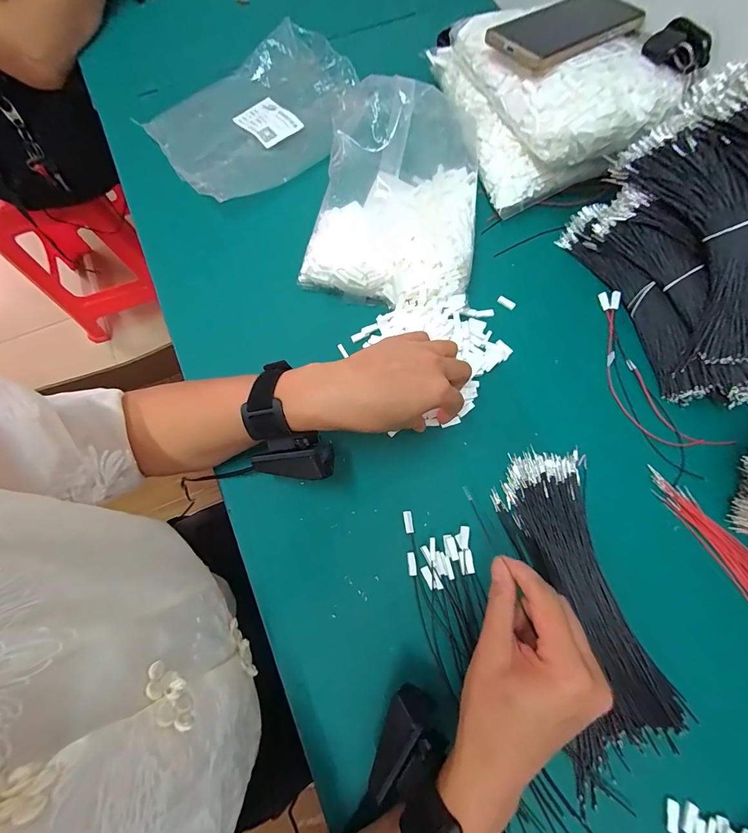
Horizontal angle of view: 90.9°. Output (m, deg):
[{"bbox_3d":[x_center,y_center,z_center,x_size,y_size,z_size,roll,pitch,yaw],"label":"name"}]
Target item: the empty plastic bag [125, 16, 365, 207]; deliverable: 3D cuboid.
[{"bbox_3d":[-0.139,-0.382,0.466,0.268,0.030,0.178,-43,79,-12],"label":"empty plastic bag"}]

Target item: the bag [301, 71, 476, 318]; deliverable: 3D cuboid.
[{"bbox_3d":[0.030,-0.238,0.389,0.169,0.088,0.229,13,74,4],"label":"bag"}]

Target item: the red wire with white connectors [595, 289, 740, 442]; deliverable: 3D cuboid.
[{"bbox_3d":[0.273,-0.045,0.382,0.065,0.011,0.185,-22,75,-6],"label":"red wire with white connectors"}]

